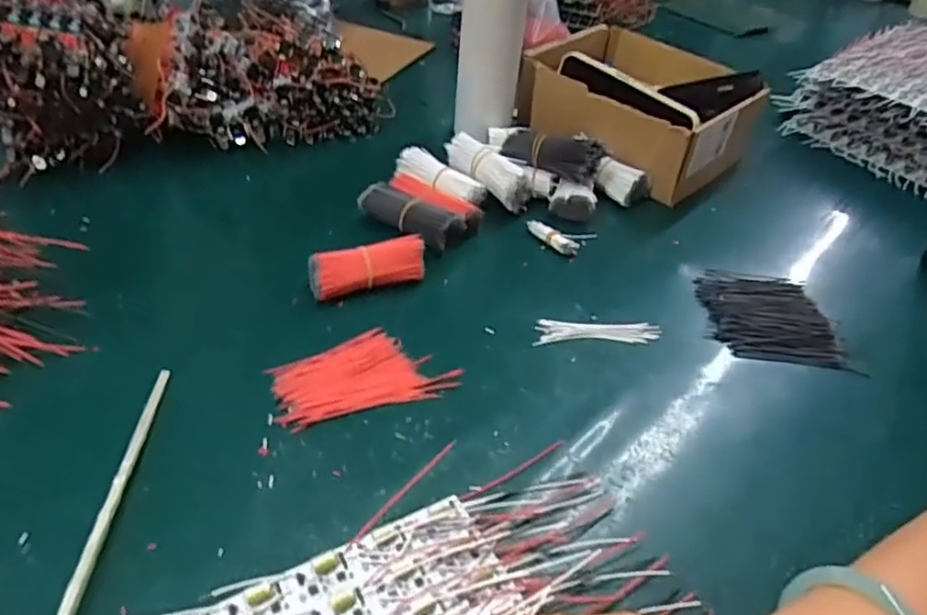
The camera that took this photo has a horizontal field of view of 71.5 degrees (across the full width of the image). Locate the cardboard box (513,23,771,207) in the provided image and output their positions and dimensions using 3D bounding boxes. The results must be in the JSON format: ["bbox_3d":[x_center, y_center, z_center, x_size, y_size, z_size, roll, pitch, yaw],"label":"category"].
[{"bbox_3d":[0.189,-0.213,0.710,0.168,0.112,0.218,-30,52,-35],"label":"cardboard box"}]

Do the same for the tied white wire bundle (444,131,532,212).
[{"bbox_3d":[0.025,-0.133,0.613,0.091,0.035,0.029,38,48,13],"label":"tied white wire bundle"}]

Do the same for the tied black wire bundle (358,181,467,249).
[{"bbox_3d":[-0.047,-0.082,0.572,0.093,0.035,0.035,21,43,16],"label":"tied black wire bundle"}]

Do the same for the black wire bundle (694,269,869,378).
[{"bbox_3d":[0.246,0.007,0.521,0.102,0.019,0.096,9,41,3],"label":"black wire bundle"}]

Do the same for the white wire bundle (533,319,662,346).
[{"bbox_3d":[0.105,0.018,0.503,0.100,0.005,0.022,0,41,-7],"label":"white wire bundle"}]

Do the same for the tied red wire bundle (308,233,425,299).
[{"bbox_3d":[-0.076,-0.031,0.510,0.092,0.037,0.027,-13,44,-22],"label":"tied red wire bundle"}]

